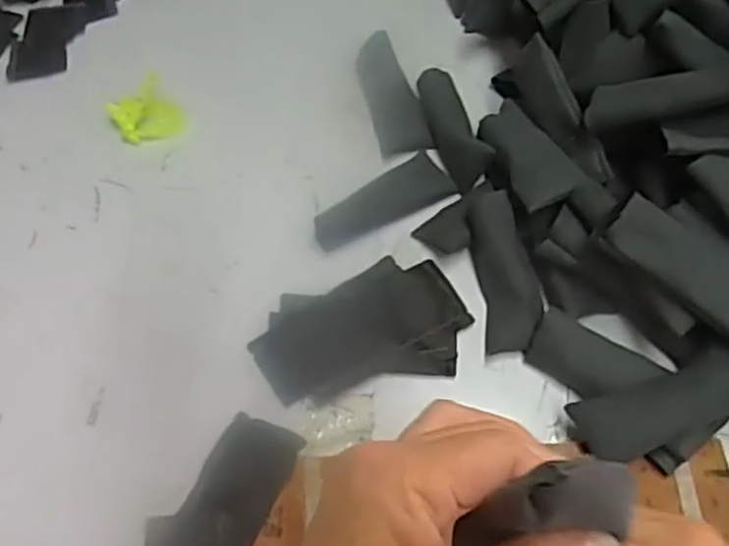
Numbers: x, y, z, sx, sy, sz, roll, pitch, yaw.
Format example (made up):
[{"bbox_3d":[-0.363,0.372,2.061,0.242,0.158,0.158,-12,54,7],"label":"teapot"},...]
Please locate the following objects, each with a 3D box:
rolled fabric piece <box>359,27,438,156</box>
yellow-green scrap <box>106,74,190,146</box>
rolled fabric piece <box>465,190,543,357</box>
[{"bbox_3d":[0.022,-0.139,0.551,0.036,0.028,0.102,-13,60,-4],"label":"rolled fabric piece"},{"bbox_3d":[-0.170,-0.126,0.552,0.051,0.031,0.042,-22,61,-10],"label":"yellow-green scrap"},{"bbox_3d":[0.089,-0.001,0.458,0.034,0.026,0.102,-9,79,-2],"label":"rolled fabric piece"}]

